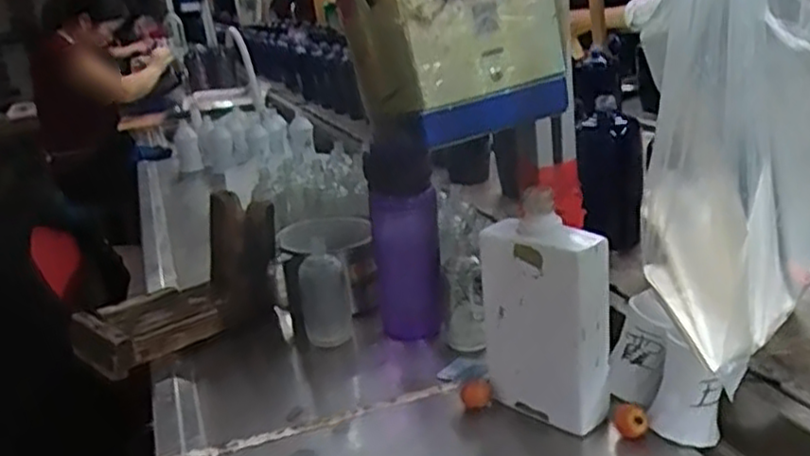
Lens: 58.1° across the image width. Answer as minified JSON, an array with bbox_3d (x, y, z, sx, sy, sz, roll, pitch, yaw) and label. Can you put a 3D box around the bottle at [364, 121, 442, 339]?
[{"bbox_3d":[0.001,0.010,0.780,0.071,0.249,0.079,-9,19,0],"label":"bottle"}]

